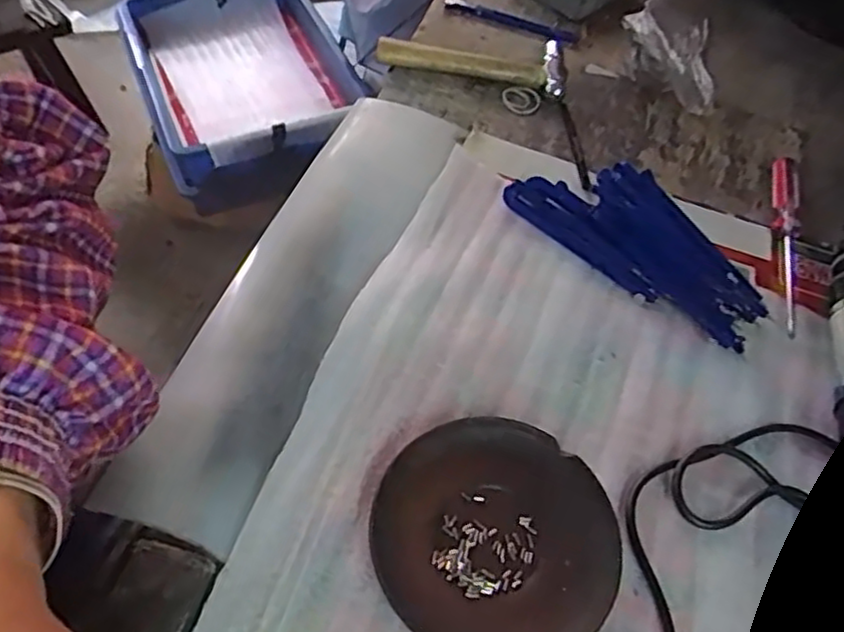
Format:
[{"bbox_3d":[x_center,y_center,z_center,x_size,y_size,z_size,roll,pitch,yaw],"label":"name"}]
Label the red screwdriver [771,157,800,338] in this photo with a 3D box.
[{"bbox_3d":[0.259,-0.056,0.488,0.017,0.014,0.181,18,53,2],"label":"red screwdriver"}]

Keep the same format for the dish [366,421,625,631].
[{"bbox_3d":[0.035,0.105,0.327,0.115,0.022,0.111,5,53,-7],"label":"dish"}]

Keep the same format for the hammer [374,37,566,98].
[{"bbox_3d":[0.042,-0.214,0.565,0.151,0.021,0.047,11,53,-3],"label":"hammer"}]

